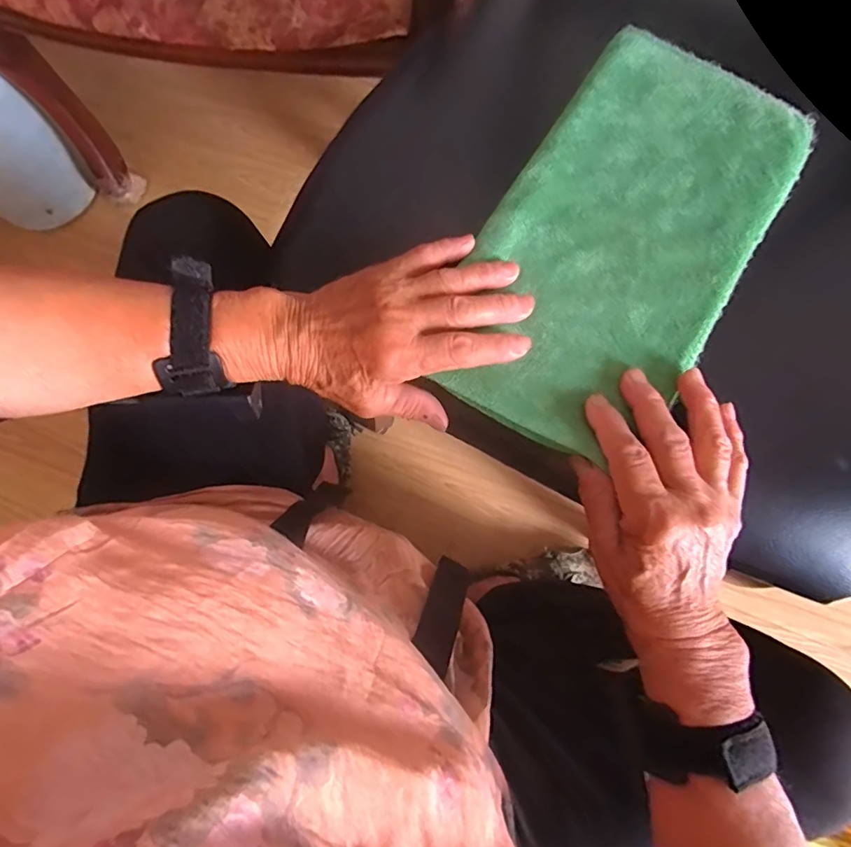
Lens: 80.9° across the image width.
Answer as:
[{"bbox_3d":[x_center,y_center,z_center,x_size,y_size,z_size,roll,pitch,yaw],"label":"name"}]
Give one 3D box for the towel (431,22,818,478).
[{"bbox_3d":[0.134,-0.129,0.336,0.159,0.011,0.309,32,80,8],"label":"towel"}]

